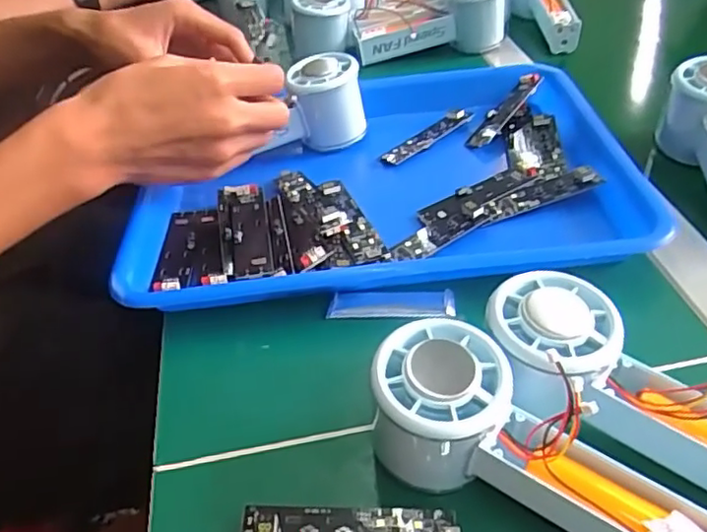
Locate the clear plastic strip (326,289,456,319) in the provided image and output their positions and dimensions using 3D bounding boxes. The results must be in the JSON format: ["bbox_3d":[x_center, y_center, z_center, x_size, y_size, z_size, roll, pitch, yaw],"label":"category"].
[{"bbox_3d":[0.023,0.023,0.380,0.074,0.005,0.017,-2,40,3],"label":"clear plastic strip"}]

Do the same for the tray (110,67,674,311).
[{"bbox_3d":[0.020,-0.066,0.470,0.341,0.040,0.249,-6,40,-2],"label":"tray"}]

